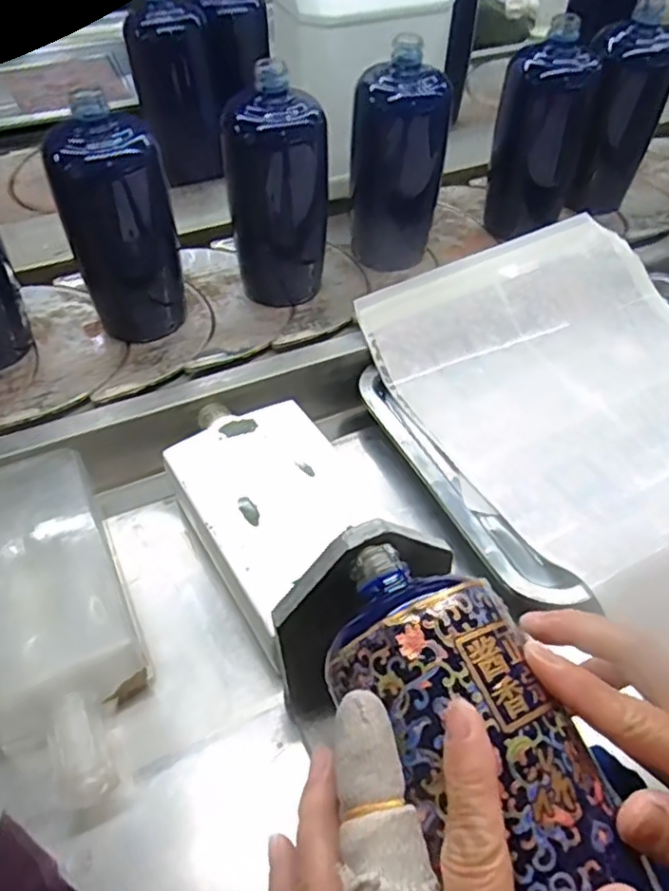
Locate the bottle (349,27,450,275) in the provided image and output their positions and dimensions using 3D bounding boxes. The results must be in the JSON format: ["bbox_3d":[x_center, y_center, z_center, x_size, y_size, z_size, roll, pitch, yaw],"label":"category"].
[{"bbox_3d":[0.058,-0.258,0.607,0.083,0.192,0.052,1,48,-1],"label":"bottle"}]

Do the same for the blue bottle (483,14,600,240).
[{"bbox_3d":[0.197,-0.298,0.650,0.084,0.169,0.078,14,50,10],"label":"blue bottle"}]

